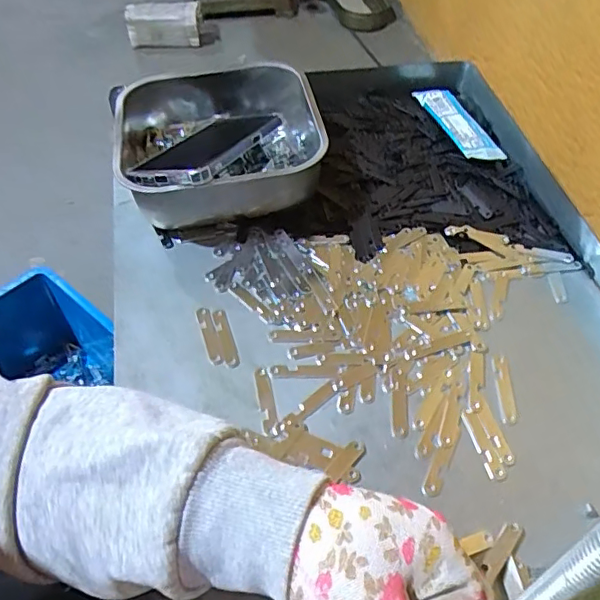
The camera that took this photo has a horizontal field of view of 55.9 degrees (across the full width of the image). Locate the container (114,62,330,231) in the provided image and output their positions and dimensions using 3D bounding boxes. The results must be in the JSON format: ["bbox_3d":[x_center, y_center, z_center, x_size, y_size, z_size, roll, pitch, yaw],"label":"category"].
[{"bbox_3d":[-0.071,-0.145,0.526,0.181,0.074,0.188,-10,51,-10],"label":"container"}]

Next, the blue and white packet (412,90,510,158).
[{"bbox_3d":[0.164,-0.188,0.593,0.039,0.014,0.130,-12,52,-12],"label":"blue and white packet"}]

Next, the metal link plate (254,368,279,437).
[{"bbox_3d":[-0.023,0.071,0.392,0.011,0.004,0.052,-8,51,-9],"label":"metal link plate"}]

